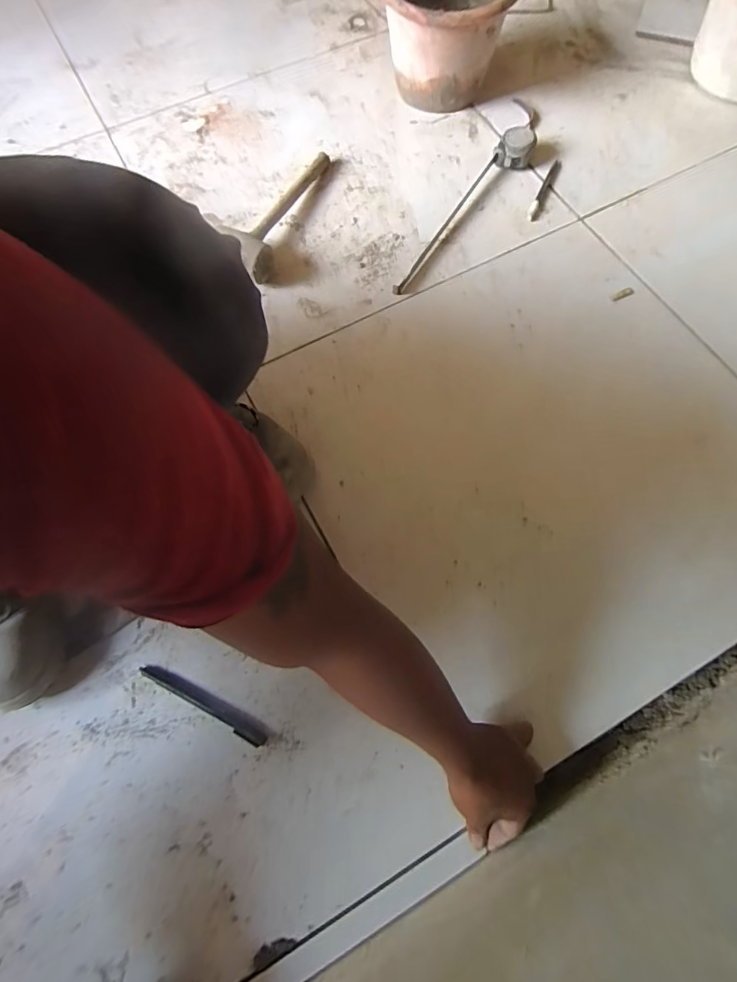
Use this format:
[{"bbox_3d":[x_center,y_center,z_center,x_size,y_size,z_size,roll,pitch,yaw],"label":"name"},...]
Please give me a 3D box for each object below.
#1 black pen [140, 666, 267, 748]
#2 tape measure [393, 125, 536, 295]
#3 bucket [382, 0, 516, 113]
[{"bbox_3d":[-0.182,0.232,0.491,0.159,0.007,0.013,25,71,10],"label":"black pen"},{"bbox_3d":[0.160,-0.461,0.729,0.056,0.042,0.401,33,73,12],"label":"tape measure"},{"bbox_3d":[0.134,-0.810,0.800,0.229,0.161,0.261,9,69,4],"label":"bucket"}]

